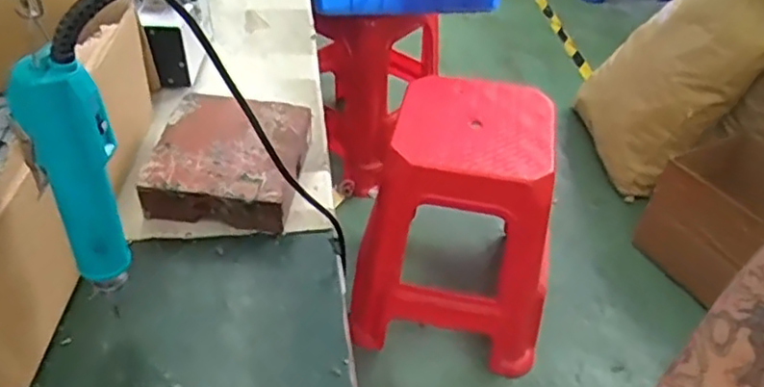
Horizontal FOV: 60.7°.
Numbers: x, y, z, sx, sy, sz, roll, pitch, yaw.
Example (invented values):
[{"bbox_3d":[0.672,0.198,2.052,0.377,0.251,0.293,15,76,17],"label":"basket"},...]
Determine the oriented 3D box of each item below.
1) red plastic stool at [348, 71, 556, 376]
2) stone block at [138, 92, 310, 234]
[{"bbox_3d":[0.152,0.068,1.298,0.365,0.486,0.301,6,42,2],"label":"red plastic stool"},{"bbox_3d":[-0.144,-0.031,0.627,0.130,0.054,0.147,5,41,-1],"label":"stone block"}]

